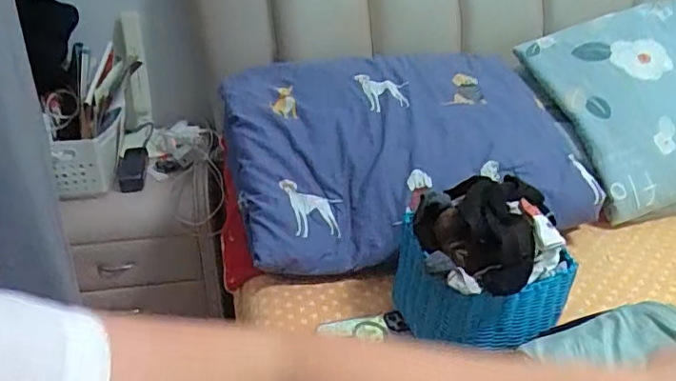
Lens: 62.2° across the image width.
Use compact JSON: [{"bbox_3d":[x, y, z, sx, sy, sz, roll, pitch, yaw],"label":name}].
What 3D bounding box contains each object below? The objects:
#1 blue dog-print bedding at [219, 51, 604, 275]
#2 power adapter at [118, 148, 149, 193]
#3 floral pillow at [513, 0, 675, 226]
[{"bbox_3d":[0.118,-0.106,1.140,0.661,0.208,0.504,-6,31,-11],"label":"blue dog-print bedding"},{"bbox_3d":[-0.505,-0.058,1.390,0.065,0.041,0.184,-7,31,-12],"label":"power adapter"},{"bbox_3d":[0.686,-0.213,1.204,0.468,0.108,0.465,-19,64,-6],"label":"floral pillow"}]

